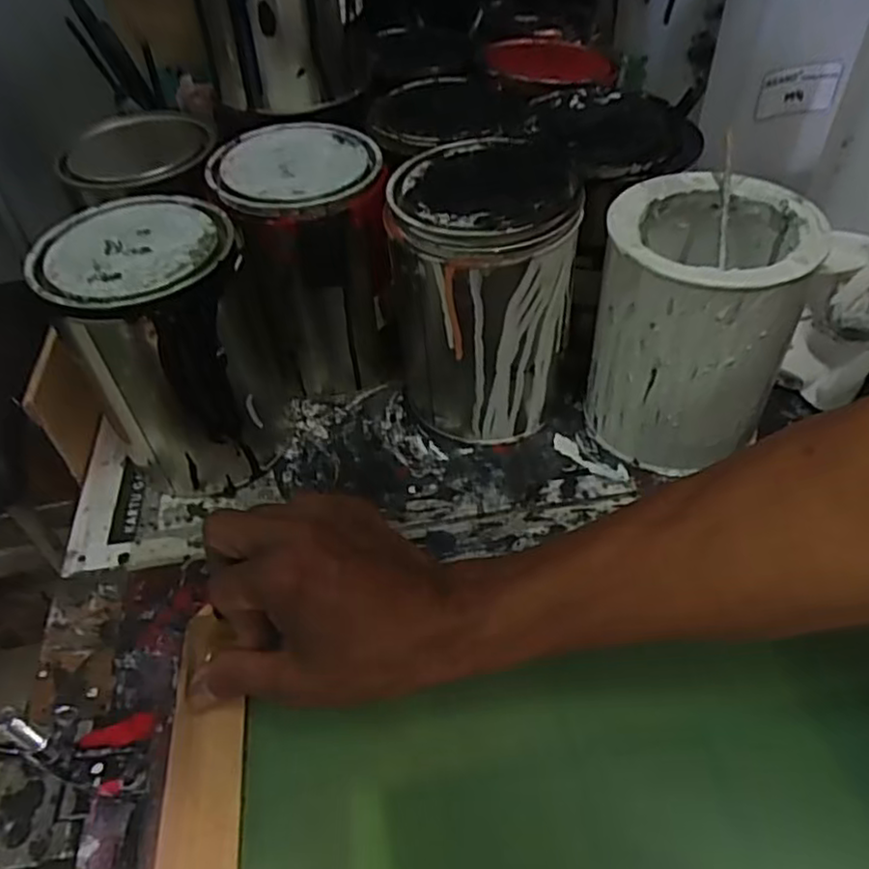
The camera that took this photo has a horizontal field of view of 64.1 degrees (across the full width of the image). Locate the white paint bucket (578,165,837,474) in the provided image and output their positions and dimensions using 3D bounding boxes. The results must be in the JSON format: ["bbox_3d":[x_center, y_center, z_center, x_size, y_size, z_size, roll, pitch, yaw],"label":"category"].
[{"bbox_3d":[0.152,-0.066,0.415,0.100,0.137,0.113,18,50,19],"label":"white paint bucket"}]

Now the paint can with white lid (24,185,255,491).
[{"bbox_3d":[-0.155,-0.049,0.419,0.101,0.150,0.107,-12,47,-8],"label":"paint can with white lid"}]

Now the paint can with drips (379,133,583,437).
[{"bbox_3d":[0.028,-0.082,0.432,0.100,0.163,0.099,-2,47,2],"label":"paint can with drips"}]

